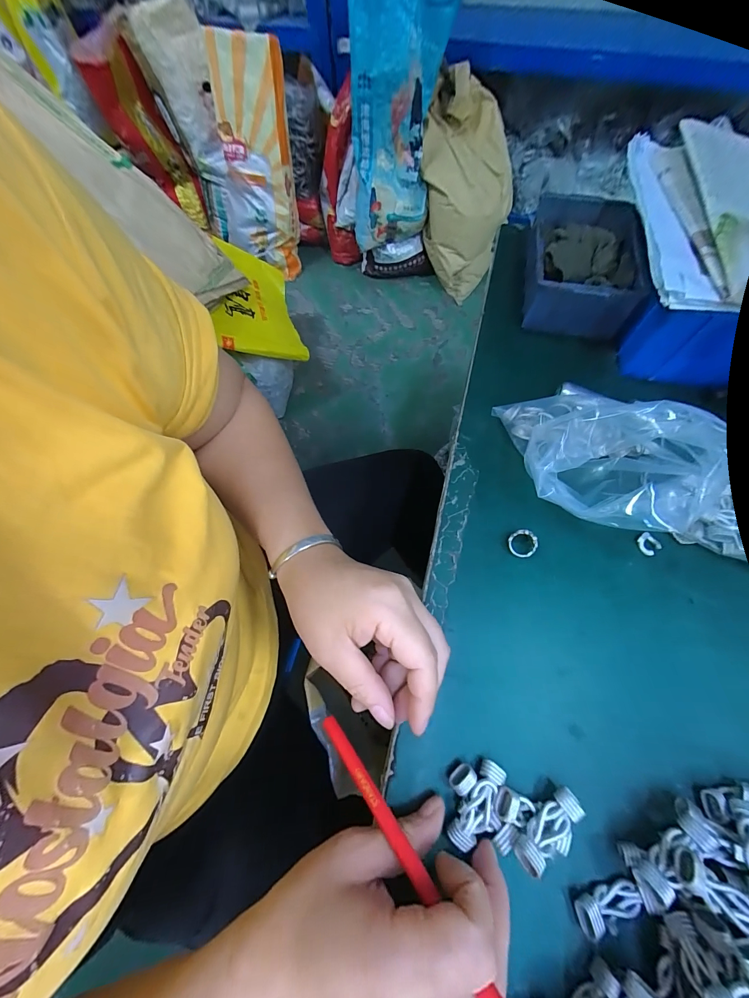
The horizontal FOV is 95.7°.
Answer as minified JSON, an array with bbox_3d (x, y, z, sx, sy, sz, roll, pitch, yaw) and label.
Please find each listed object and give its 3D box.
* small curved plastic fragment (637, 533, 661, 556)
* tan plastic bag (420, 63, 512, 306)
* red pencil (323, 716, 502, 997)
[{"bbox_3d":[0.209,0.035,0.259,0.014,0.004,0.015,-37,71,-14],"label":"small curved plastic fragment"},{"bbox_3d":[0.304,-1.051,1.163,0.277,0.535,0.300,3,66,2],"label":"tan plastic bag"},{"bbox_3d":[0.018,0.181,0.167,0.009,0.005,0.167,-40,43,-15],"label":"red pencil"}]

